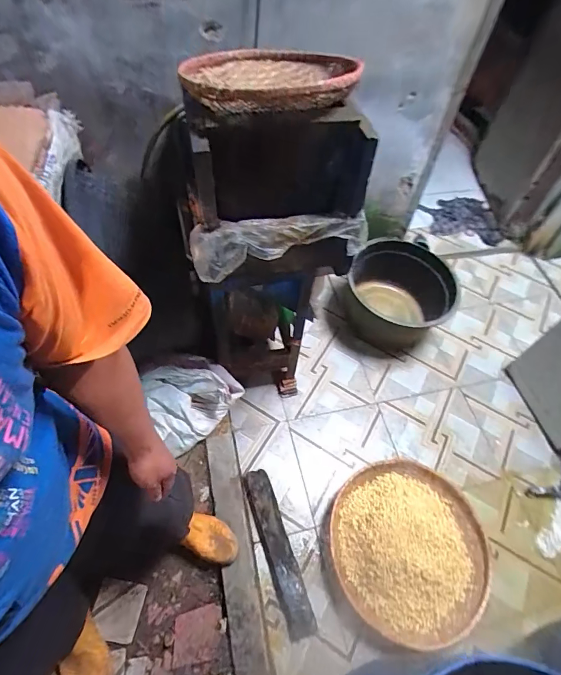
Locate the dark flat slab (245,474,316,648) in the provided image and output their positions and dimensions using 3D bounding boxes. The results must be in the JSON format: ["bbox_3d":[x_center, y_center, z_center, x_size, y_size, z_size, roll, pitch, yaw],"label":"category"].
[{"bbox_3d":[-0.012,0.698,1.269,0.094,0.068,0.513,-16,60,-13],"label":"dark flat slab"}]

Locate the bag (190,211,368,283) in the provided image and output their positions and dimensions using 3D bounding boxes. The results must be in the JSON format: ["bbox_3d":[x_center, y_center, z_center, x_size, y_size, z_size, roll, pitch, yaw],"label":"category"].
[{"bbox_3d":[0.004,-0.223,0.898,0.420,0.109,0.072,-12,59,-11],"label":"bag"}]

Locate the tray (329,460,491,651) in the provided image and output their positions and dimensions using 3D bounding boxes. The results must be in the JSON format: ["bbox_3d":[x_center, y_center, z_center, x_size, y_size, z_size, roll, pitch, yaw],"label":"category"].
[{"bbox_3d":[0.461,0.696,1.289,0.554,0.115,0.530,2,57,-3],"label":"tray"}]

